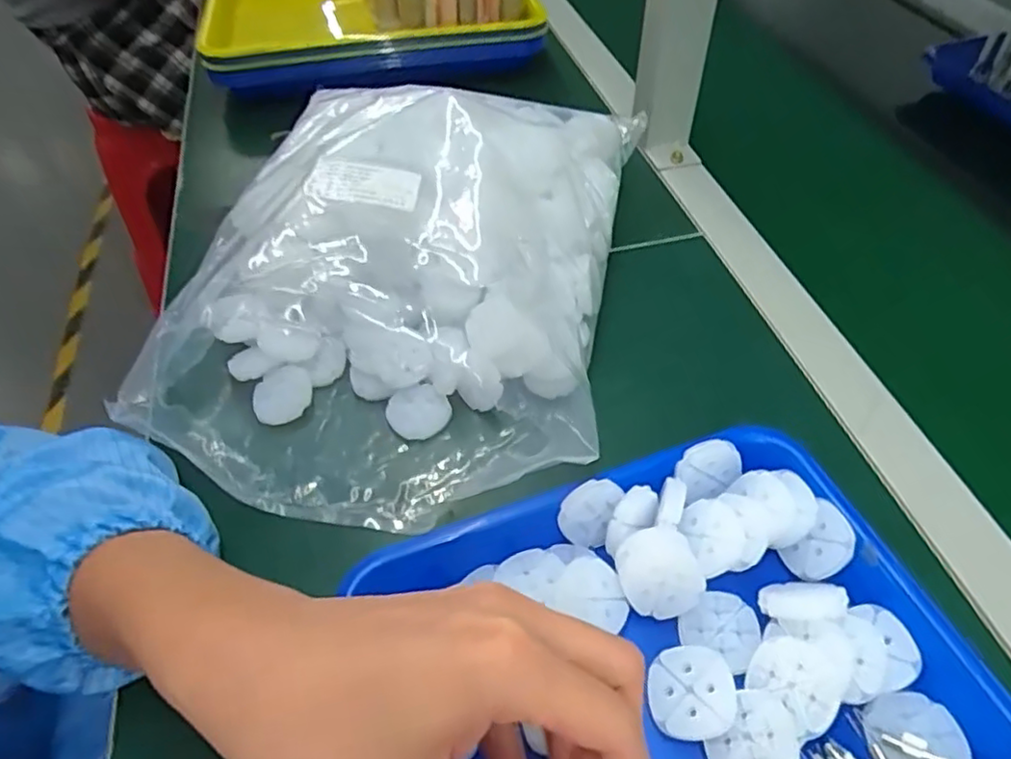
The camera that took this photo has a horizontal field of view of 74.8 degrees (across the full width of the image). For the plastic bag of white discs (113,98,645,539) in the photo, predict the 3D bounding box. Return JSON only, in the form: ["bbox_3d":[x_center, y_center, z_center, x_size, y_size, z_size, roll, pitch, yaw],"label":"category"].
[{"bbox_3d":[-0.060,-0.081,0.421,0.238,0.106,0.332,8,51,9],"label":"plastic bag of white discs"}]

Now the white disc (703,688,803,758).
[{"bbox_3d":[0.098,0.144,0.264,0.036,0.010,0.033,-26,50,11],"label":"white disc"}]

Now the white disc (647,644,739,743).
[{"bbox_3d":[0.076,0.129,0.273,0.035,0.005,0.035,-25,50,12],"label":"white disc"}]

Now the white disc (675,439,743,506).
[{"bbox_3d":[0.102,0.044,0.333,0.033,0.028,0.008,-41,14,-6],"label":"white disc"}]

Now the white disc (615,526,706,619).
[{"bbox_3d":[0.069,0.087,0.297,0.035,0.007,0.039,-23,85,4],"label":"white disc"}]

